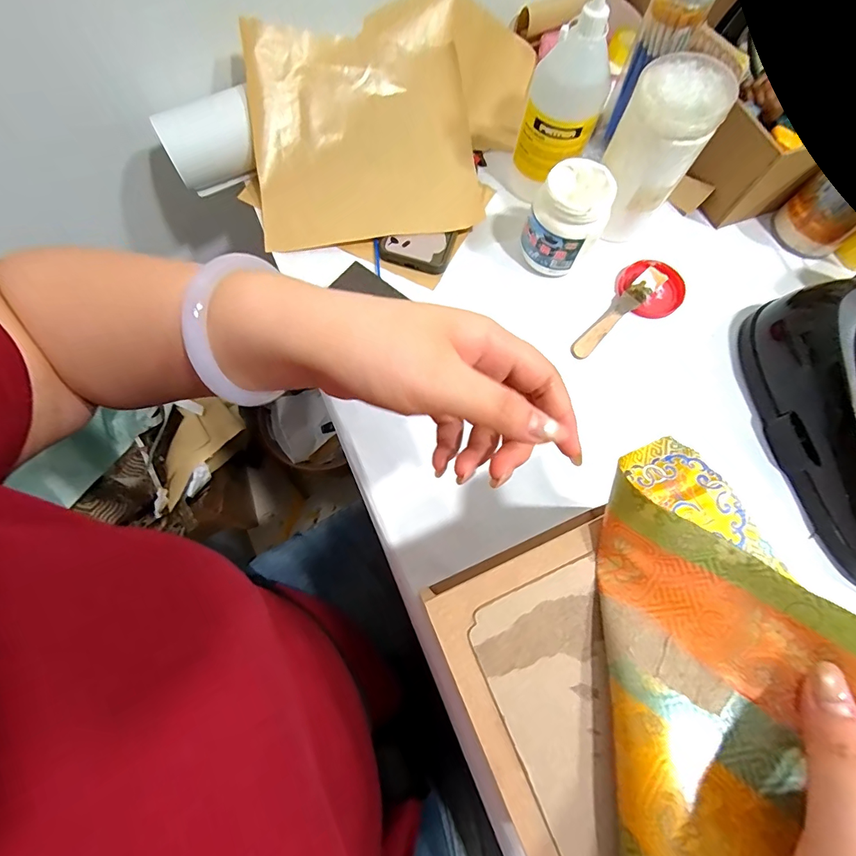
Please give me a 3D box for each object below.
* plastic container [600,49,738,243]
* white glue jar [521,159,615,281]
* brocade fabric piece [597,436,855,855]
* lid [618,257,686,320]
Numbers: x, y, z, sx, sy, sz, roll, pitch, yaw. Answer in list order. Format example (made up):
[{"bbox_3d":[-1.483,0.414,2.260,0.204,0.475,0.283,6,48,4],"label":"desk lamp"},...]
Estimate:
[{"bbox_3d":[0.228,-0.278,0.441,0.080,0.151,0.086,31,73,8],"label":"plastic container"},{"bbox_3d":[0.145,-0.217,0.448,0.073,0.096,0.076,1,71,-2],"label":"white glue jar"},{"bbox_3d":[0.136,0.124,0.194,0.101,0.073,0.265,14,67,2],"label":"brocade fabric piece"},{"bbox_3d":[0.254,-0.160,0.476,0.071,0.018,0.069,1,71,-2],"label":"lid"}]

